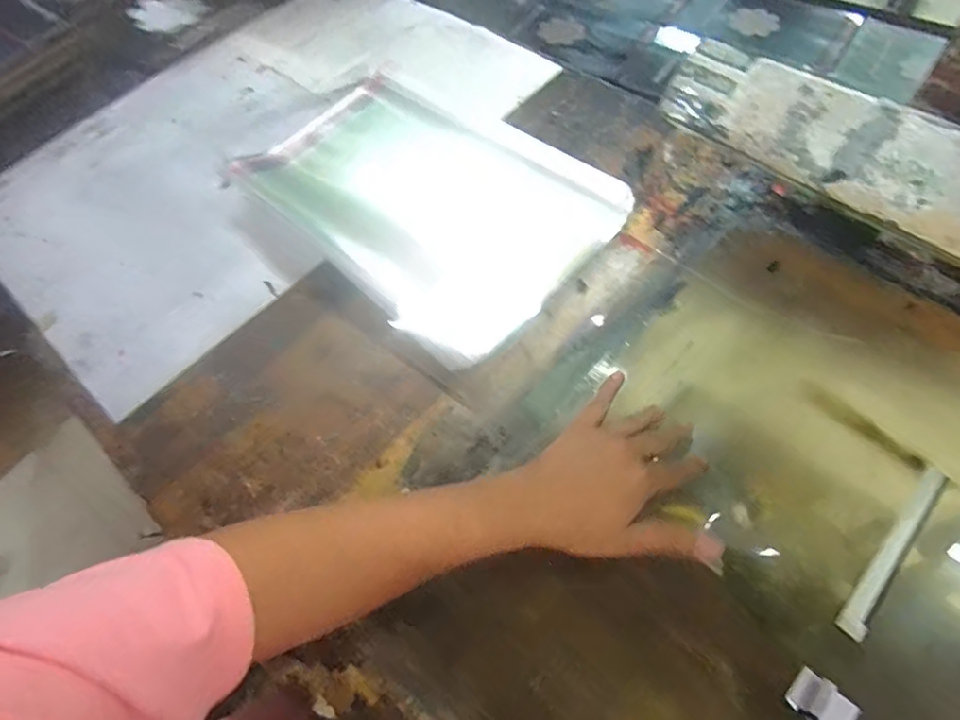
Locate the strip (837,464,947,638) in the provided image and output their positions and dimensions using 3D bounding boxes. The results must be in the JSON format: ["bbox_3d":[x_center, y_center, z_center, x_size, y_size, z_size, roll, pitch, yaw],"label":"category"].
[{"bbox_3d":[0.332,0.152,0.446,0.018,0.013,0.163,38,70,23],"label":"strip"}]

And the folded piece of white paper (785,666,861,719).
[{"bbox_3d":[0.245,0.244,0.394,0.041,0.015,0.029,33,68,21],"label":"folded piece of white paper"}]

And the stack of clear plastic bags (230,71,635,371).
[{"bbox_3d":[-0.055,-0.192,0.645,0.290,0.051,0.373,-41,65,-17],"label":"stack of clear plastic bags"}]

